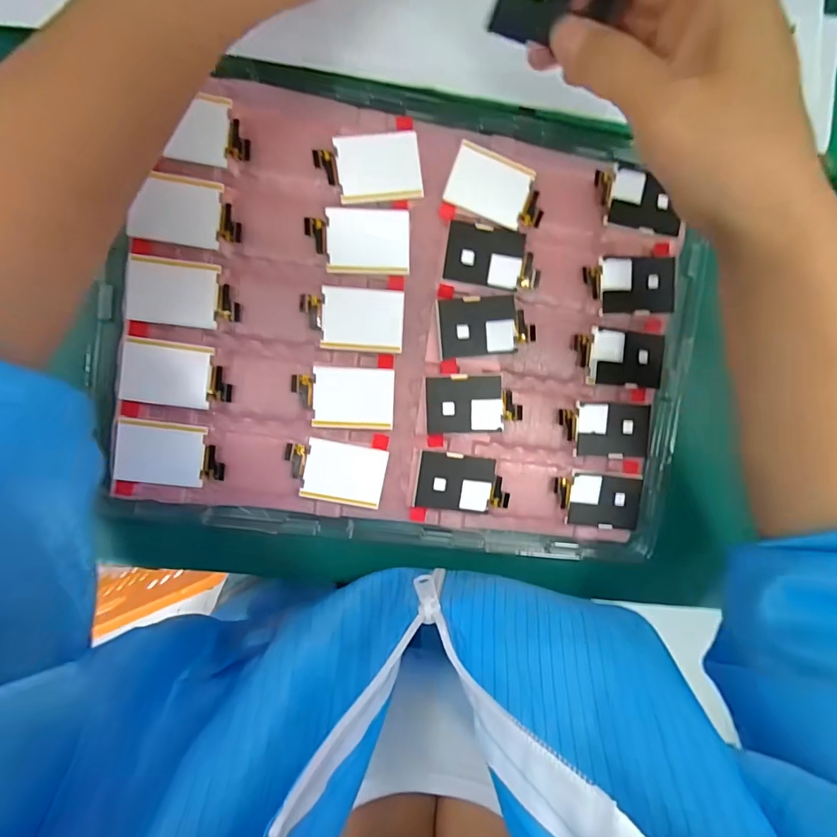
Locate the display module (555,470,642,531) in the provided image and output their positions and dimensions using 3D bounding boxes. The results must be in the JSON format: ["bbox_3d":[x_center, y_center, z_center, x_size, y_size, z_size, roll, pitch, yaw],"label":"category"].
[{"bbox_3d":[0.114,0.052,0.298,0.055,0.005,0.035,5,95,-8],"label":"display module"}]

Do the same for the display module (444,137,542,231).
[{"bbox_3d":[0.046,-0.132,0.273,0.056,0.004,0.035,19,93,-9],"label":"display module"}]

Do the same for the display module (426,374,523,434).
[{"bbox_3d":[0.033,-0.009,0.285,0.057,0.007,0.034,-1,96,-7],"label":"display module"}]

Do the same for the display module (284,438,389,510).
[{"bbox_3d":[-0.049,0.032,0.278,0.057,0.004,0.035,11,94,-8],"label":"display module"}]

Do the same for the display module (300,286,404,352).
[{"bbox_3d":[-0.037,-0.057,0.269,0.057,0.004,0.035,2,95,-8],"label":"display module"}]

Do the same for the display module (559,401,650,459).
[{"bbox_3d":[0.117,0.007,0.297,0.058,0.008,0.033,3,95,-8],"label":"display module"}]

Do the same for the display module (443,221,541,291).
[{"bbox_3d":[0.045,-0.093,0.274,0.057,0.004,0.032,8,94,-8],"label":"display module"}]

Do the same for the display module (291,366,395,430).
[{"bbox_3d":[-0.043,-0.012,0.274,0.057,0.004,0.035,2,95,-8],"label":"display module"}]

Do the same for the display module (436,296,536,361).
[{"bbox_3d":[0.040,-0.055,0.281,0.056,0.005,0.034,-8,96,-7],"label":"display module"}]

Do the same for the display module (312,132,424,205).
[{"bbox_3d":[-0.027,-0.139,0.261,0.056,0.004,0.035,-9,96,-6],"label":"display module"}]

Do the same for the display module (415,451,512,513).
[{"bbox_3d":[0.027,0.040,0.289,0.057,0.007,0.034,9,94,-8],"label":"display module"}]

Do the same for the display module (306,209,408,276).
[{"bbox_3d":[-0.033,-0.100,0.265,0.056,0.004,0.035,-1,96,-7],"label":"display module"}]

